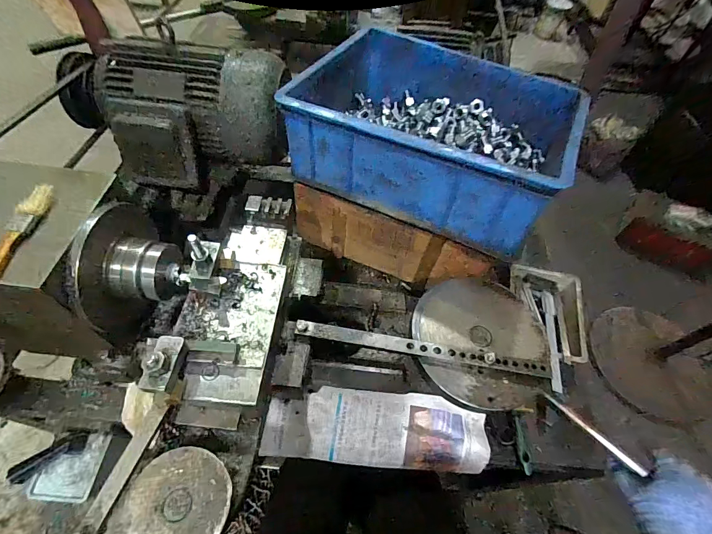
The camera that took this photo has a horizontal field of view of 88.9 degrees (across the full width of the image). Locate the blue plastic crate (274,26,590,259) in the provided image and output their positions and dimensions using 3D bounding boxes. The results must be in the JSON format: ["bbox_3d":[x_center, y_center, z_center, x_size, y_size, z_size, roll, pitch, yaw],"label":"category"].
[{"bbox_3d":[0.124,-0.223,0.587,0.379,0.144,0.293,23,56,13],"label":"blue plastic crate"}]

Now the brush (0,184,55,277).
[{"bbox_3d":[-0.331,-0.022,0.344,0.018,0.018,0.149,4,54,0],"label":"brush"}]

